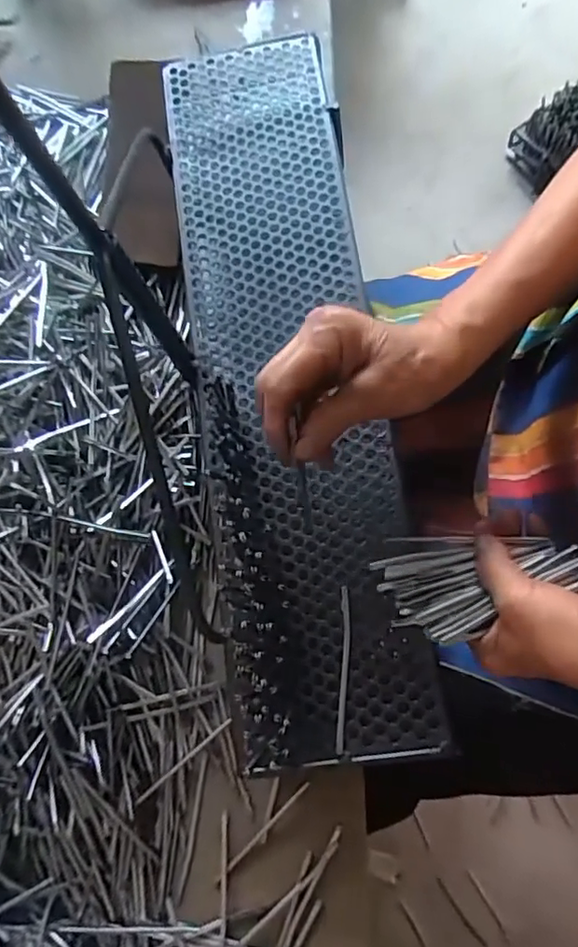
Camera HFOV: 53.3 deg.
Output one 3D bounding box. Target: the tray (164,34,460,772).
[{"bbox_3d":[-0.004,-0.096,0.452,0.142,0.026,0.591,-7,75,-2],"label":"tray"}]

